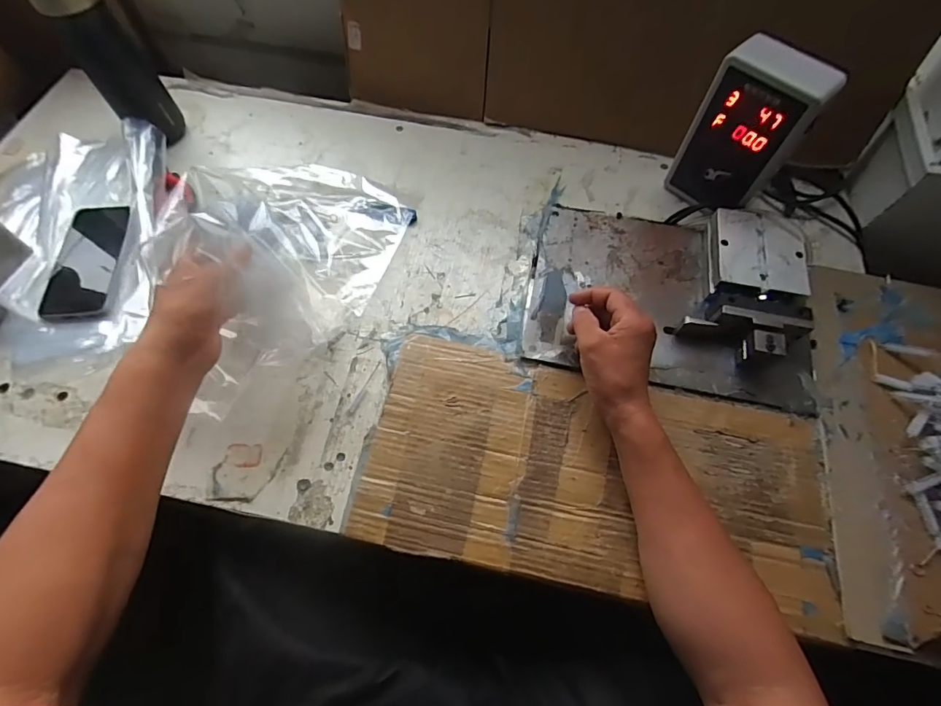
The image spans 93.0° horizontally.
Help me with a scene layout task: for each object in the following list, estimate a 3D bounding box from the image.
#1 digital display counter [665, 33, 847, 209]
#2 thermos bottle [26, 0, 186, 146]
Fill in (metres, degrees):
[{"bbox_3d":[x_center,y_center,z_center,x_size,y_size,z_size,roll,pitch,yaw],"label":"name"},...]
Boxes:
[{"bbox_3d":[0.309,-0.244,0.509,0.056,0.173,0.104,-34,69,-16],"label":"digital display counter"},{"bbox_3d":[-0.441,-0.355,0.558,0.072,0.205,0.060,-31,68,-15],"label":"thermos bottle"}]

